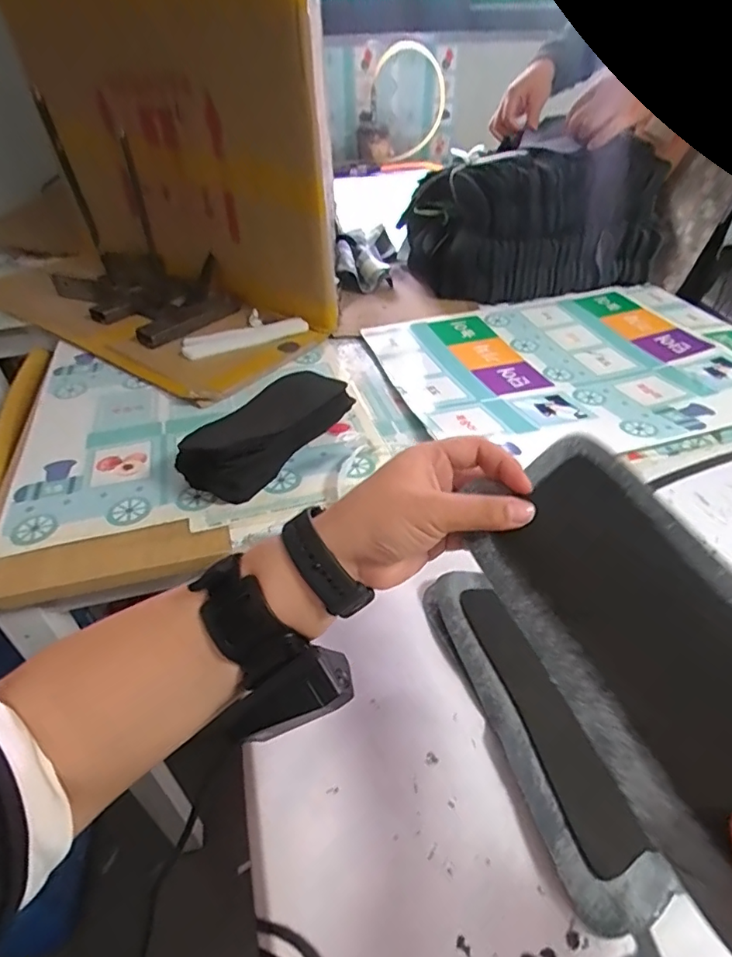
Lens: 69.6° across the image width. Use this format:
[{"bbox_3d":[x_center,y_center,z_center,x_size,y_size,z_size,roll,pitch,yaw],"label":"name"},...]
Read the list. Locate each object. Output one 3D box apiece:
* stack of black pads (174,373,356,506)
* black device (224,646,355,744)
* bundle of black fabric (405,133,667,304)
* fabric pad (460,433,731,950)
[{"bbox_3d":[-0.102,-0.052,0.557,0.081,0.068,0.194,26,49,26],"label":"stack of black pads"},{"bbox_3d":[-0.042,0.125,0.292,0.073,0.028,0.024,-34,44,9],"label":"black device"},{"bbox_3d":[0.274,-0.423,0.855,0.382,0.197,0.140,-11,43,-11],"label":"bundle of black fabric"},{"bbox_3d":[0.128,0.070,0.240,0.093,0.016,0.215,-33,46,6],"label":"fabric pad"}]

